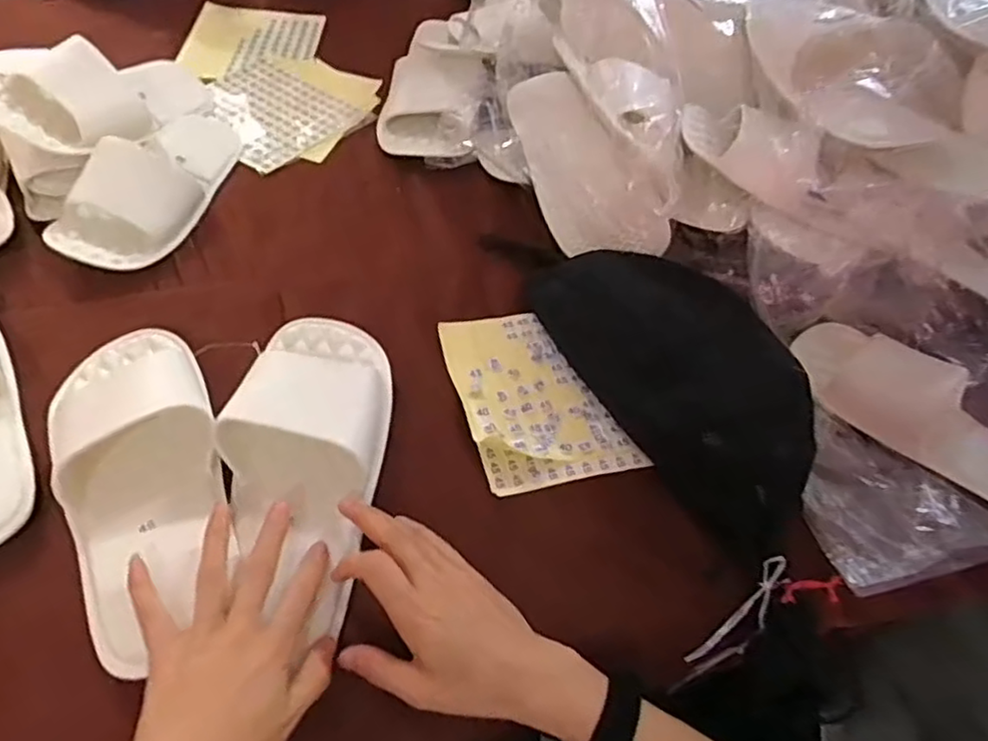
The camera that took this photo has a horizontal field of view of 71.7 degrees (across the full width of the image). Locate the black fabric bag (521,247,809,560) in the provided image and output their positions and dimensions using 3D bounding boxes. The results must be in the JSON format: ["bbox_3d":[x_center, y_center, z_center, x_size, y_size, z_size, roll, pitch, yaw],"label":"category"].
[{"bbox_3d":[0.152,-0.008,0.559,0.129,0.064,0.298,-27,60,-23],"label":"black fabric bag"}]

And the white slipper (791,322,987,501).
[{"bbox_3d":[0.365,0.031,0.561,0.237,0.043,0.099,34,57,18],"label":"white slipper"}]

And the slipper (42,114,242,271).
[{"bbox_3d":[-0.324,-0.191,0.660,0.092,0.060,0.236,17,54,7],"label":"slipper"}]

